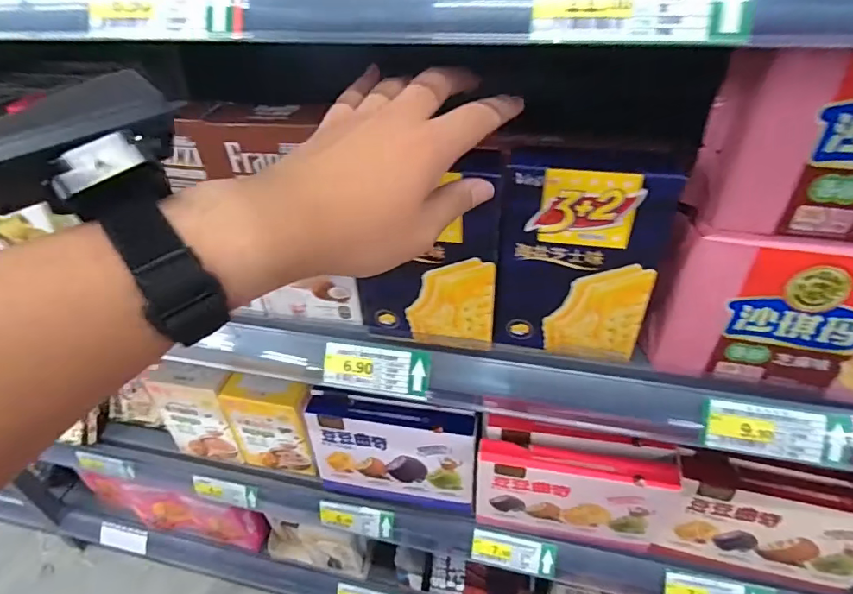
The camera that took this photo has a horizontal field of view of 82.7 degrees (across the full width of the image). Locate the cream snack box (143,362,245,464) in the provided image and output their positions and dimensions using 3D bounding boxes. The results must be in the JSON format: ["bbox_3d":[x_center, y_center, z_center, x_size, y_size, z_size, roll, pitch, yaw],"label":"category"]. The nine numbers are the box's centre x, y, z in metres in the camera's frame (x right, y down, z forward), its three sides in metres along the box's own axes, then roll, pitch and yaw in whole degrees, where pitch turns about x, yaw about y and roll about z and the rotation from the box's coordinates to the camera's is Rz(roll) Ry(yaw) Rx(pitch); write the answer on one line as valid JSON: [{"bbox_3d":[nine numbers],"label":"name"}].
[{"bbox_3d":[-0.280,0.145,0.610,0.094,0.143,0.037,8,39,14],"label":"cream snack box"}]

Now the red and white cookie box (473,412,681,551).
[{"bbox_3d":[0.150,0.197,0.504,0.185,0.130,0.058,6,39,11],"label":"red and white cookie box"}]

